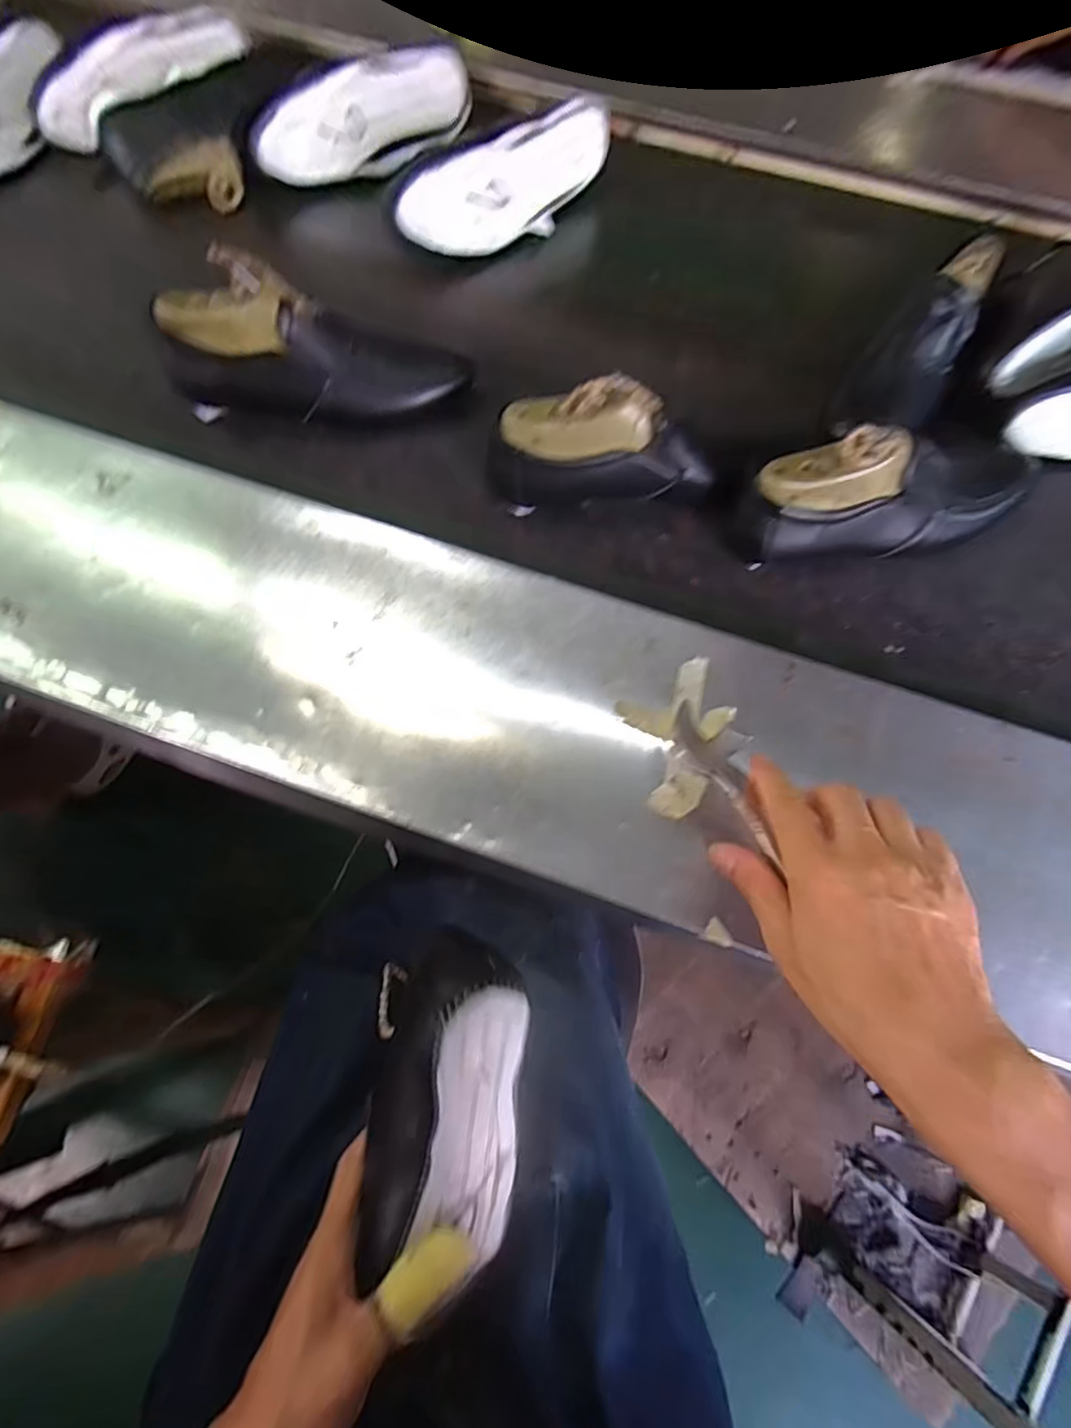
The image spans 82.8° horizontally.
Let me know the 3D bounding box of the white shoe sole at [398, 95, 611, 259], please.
[{"bbox_3d":[-0.030,-0.572,0.665,0.269,0.088,0.059,-33,73,-12],"label":"white shoe sole"}]

